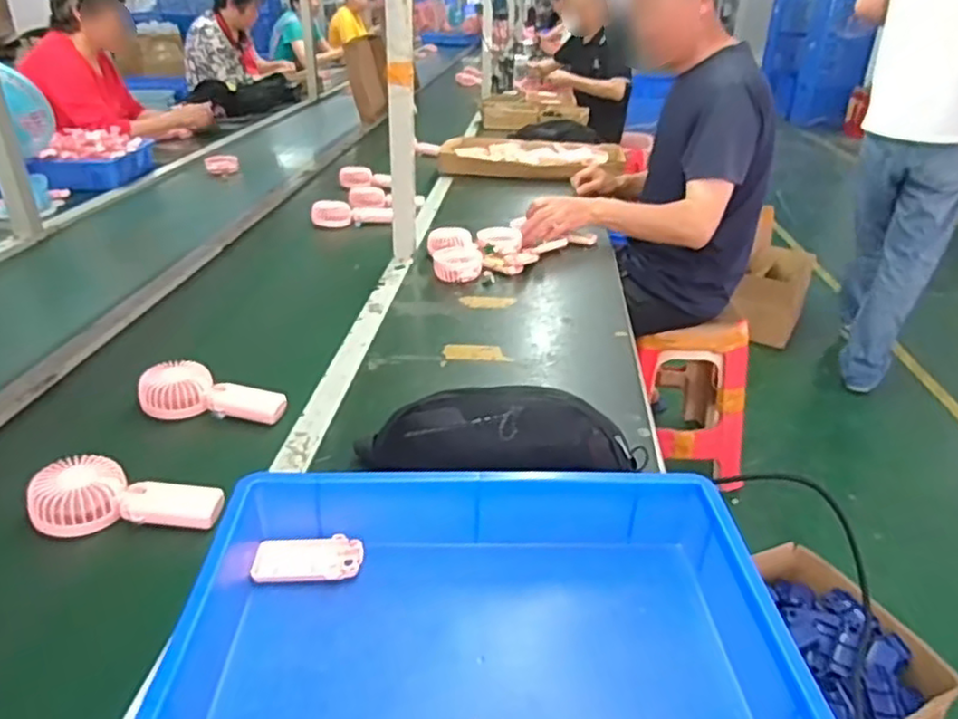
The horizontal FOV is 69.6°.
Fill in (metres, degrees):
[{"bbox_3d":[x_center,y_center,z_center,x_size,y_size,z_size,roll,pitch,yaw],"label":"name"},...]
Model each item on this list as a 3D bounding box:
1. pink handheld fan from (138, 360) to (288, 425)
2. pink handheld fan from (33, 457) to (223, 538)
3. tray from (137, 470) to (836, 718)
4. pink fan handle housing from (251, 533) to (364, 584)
[{"bbox_3d":[-0.331,0.039,0.864,0.170,0.045,0.067,5,29,9],"label":"pink handheld fan"},{"bbox_3d":[-0.350,0.135,0.693,0.178,0.040,0.075,3,29,4],"label":"pink handheld fan"},{"bbox_3d":[0.005,0.206,0.538,0.427,0.074,0.280,0,29,-1],"label":"tray"},{"bbox_3d":[-0.154,0.183,0.627,0.094,0.015,0.044,-3,29,-6],"label":"pink fan handle housing"}]

